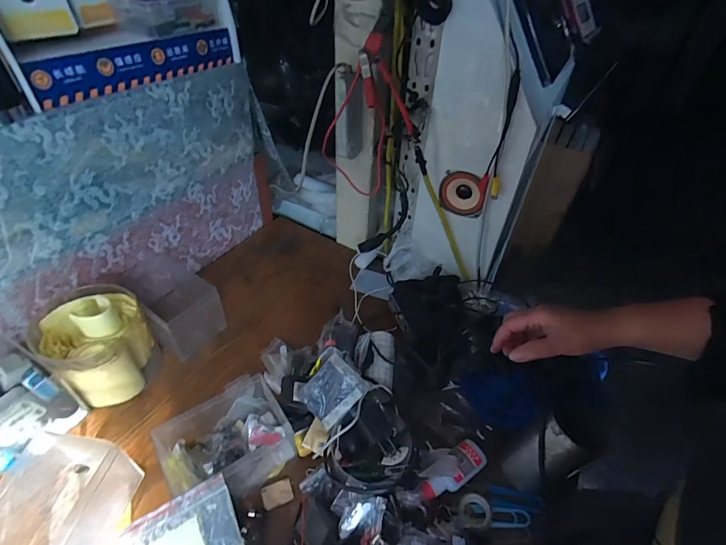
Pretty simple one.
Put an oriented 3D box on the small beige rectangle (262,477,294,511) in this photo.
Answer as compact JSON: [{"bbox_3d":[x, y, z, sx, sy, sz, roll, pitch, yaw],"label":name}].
[{"bbox_3d":[-0.105,0.272,0.466,0.036,0.004,0.028,-13,45,-18],"label":"small beige rectangle"}]

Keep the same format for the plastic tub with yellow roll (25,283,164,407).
[{"bbox_3d":[-0.375,0.101,0.543,0.138,0.119,0.122,27,47,24],"label":"plastic tub with yellow roll"}]

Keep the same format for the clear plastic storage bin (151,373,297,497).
[{"bbox_3d":[-0.164,0.208,0.465,0.143,0.033,0.120,-21,66,-34],"label":"clear plastic storage bin"}]

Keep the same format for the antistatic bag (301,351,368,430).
[{"bbox_3d":[-0.041,0.154,0.497,0.067,0.008,0.079,45,95,7],"label":"antistatic bag"}]

